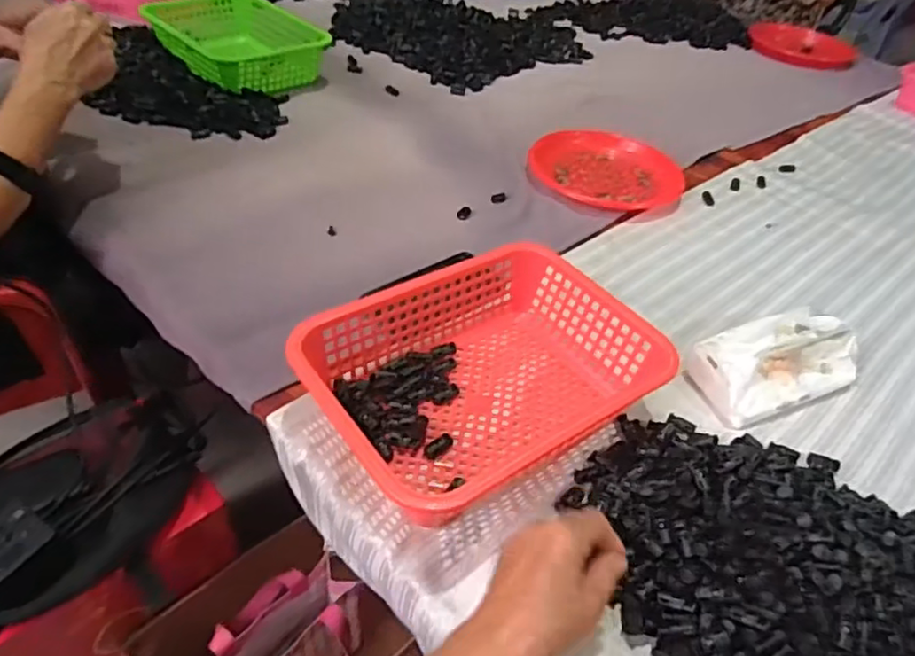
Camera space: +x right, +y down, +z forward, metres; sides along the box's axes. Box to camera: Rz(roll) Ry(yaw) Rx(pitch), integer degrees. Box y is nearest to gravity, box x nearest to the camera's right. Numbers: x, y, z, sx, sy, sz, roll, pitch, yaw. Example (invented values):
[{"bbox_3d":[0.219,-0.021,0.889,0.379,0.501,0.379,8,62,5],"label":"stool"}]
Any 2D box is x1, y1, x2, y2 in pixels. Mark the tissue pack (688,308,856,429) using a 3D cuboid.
[{"bbox_3d":[0.326,0.031,0.658,0.172,0.073,0.086,-16,48,-20],"label":"tissue pack"}]

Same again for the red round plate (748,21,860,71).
[{"bbox_3d":[0.831,-0.671,1.542,0.244,0.032,0.227,3,44,-3],"label":"red round plate"}]

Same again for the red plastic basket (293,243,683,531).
[{"bbox_3d":[0.021,0.047,0.593,0.296,0.091,0.214,-24,51,-27],"label":"red plastic basket"}]

